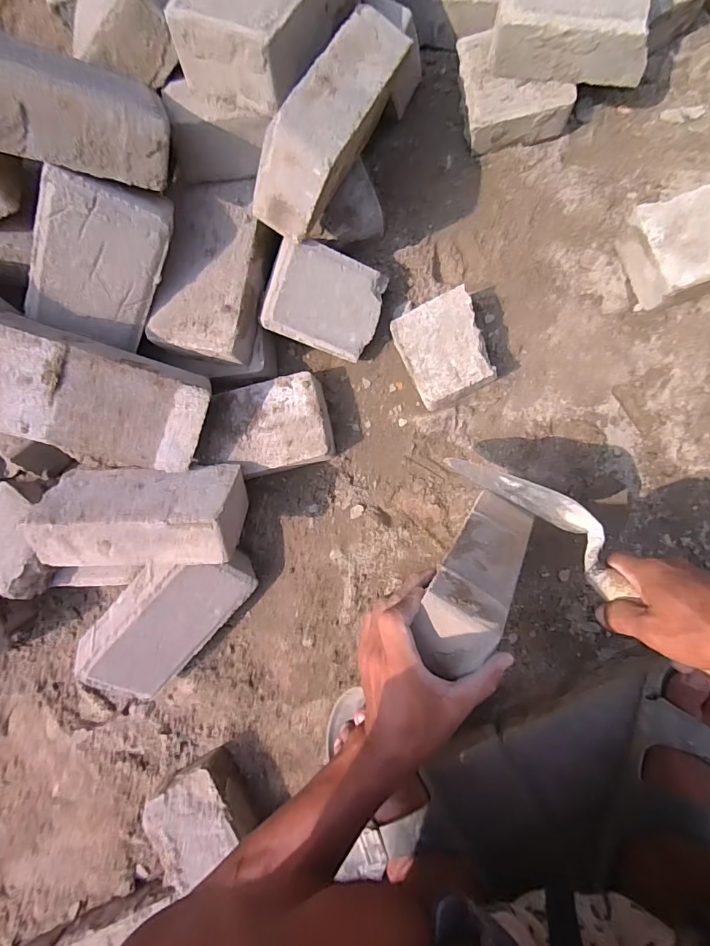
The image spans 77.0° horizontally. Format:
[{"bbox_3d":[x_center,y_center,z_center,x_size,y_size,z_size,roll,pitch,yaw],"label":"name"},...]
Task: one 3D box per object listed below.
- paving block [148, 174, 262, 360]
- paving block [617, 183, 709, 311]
[{"bbox_3d":[-0.161,-0.229,0.512,0.103,0.057,0.186,13,91,9],"label":"paving block"},{"bbox_3d":[0.368,-0.250,0.495,0.108,0.062,0.097,-19,86,8],"label":"paving block"}]

